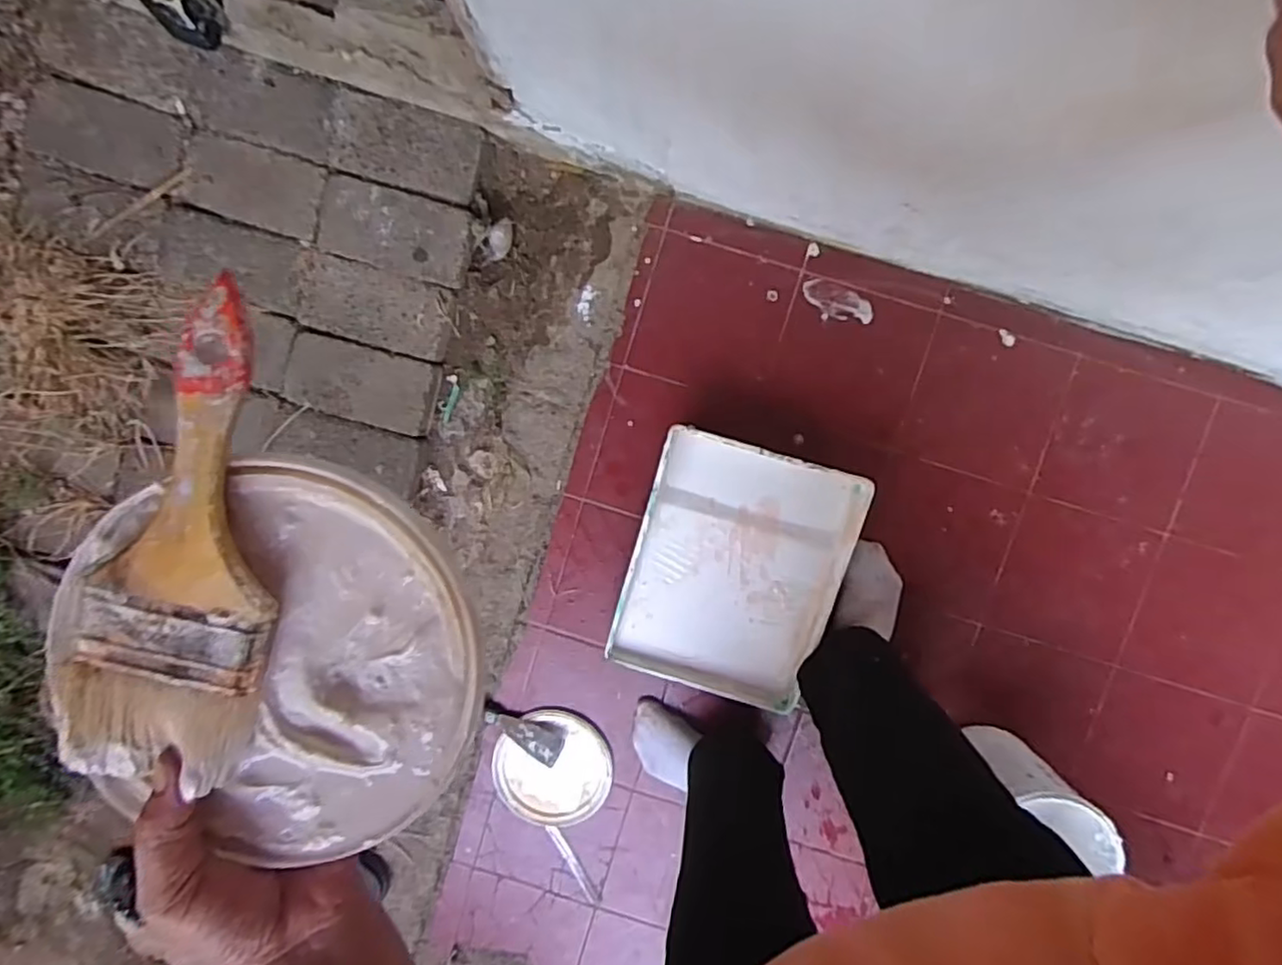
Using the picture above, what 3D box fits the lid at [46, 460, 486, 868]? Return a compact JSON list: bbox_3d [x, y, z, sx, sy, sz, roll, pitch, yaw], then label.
[{"bbox_3d":[-0.156,0.081,0.293,0.162,0.028,0.171,0,98,2],"label":"lid"}]

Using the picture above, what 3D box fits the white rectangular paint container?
[{"bbox_3d":[0.133,0.130,0.977,0.290,0.065,0.368,16,96,3],"label":"white rectangular paint container"}]

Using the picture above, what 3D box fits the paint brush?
[{"bbox_3d":[-0.189,0.025,0.279,0.072,0.022,0.204,11,95,1],"label":"paint brush"}]

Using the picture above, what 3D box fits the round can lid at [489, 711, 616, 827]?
[{"bbox_3d":[-0.138,0.451,1.045,0.184,0.010,0.178,0,95,4],"label":"round can lid"}]

